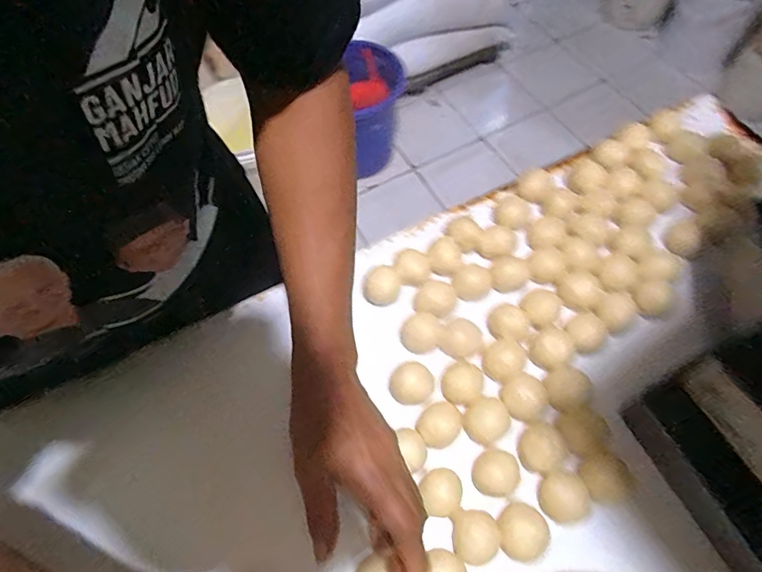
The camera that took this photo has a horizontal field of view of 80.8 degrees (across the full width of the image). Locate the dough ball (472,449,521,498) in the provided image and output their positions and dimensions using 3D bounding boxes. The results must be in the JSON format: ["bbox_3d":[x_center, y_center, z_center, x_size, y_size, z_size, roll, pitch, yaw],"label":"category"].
[{"bbox_3d":[0.108,0.177,0.423,0.042,0.025,0.039,-1,62,1],"label":"dough ball"}]

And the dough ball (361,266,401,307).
[{"bbox_3d":[0.000,0.002,0.524,0.043,0.033,0.038,-2,62,1],"label":"dough ball"}]

